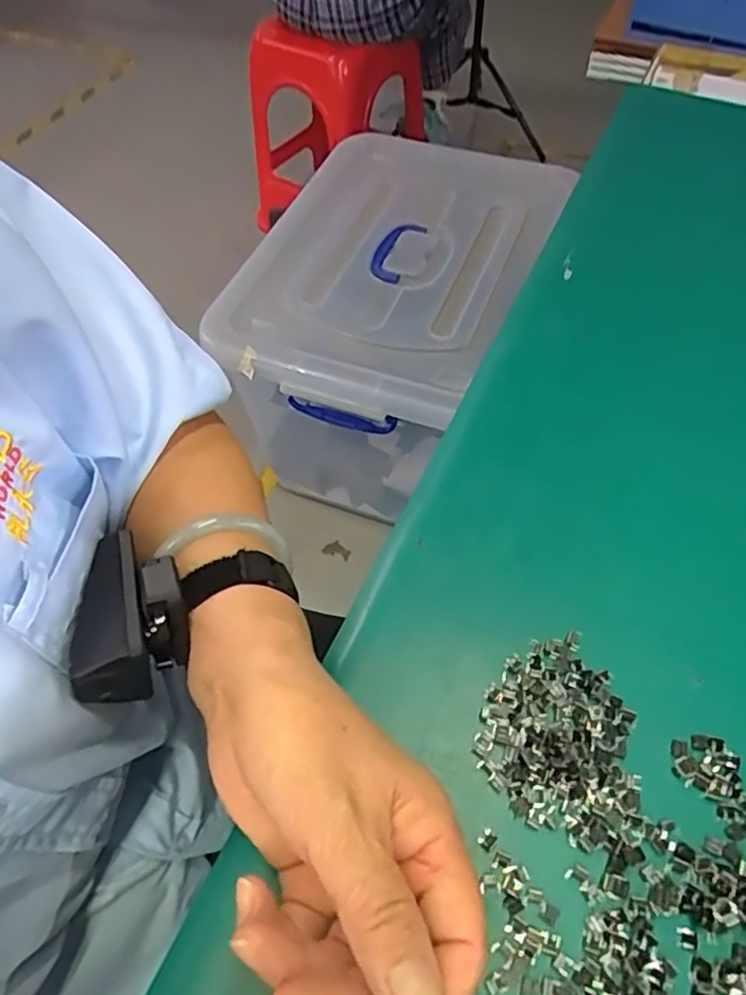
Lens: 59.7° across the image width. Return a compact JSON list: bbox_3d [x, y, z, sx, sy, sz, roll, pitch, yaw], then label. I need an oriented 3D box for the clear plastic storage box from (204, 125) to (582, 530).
[{"bbox_3d":[0.042,-0.315,1.188,0.399,0.355,0.621,19,59,15],"label":"clear plastic storage box"}]

